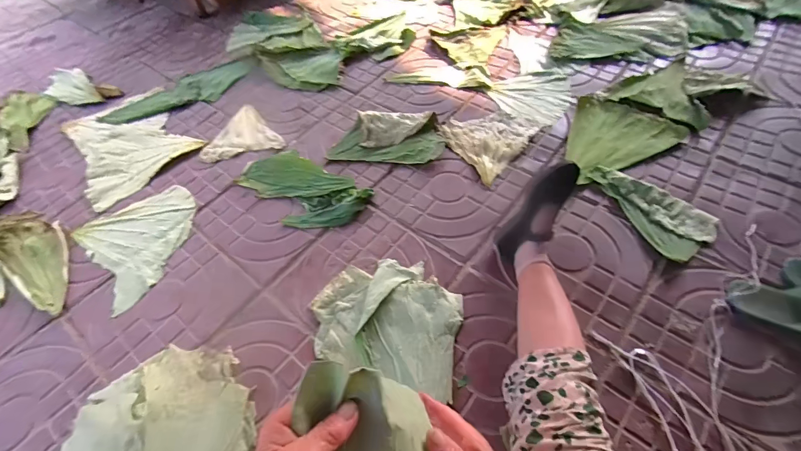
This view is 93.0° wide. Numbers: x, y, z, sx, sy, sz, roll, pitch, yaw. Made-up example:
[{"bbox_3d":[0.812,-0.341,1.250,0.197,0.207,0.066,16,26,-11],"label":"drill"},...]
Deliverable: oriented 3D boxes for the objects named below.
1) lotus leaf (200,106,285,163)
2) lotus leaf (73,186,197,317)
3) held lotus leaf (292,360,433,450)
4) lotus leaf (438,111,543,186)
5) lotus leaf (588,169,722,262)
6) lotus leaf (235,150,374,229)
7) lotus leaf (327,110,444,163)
[{"bbox_3d":[-0.458,-0.274,1.116,0.223,0.034,0.224,-14,55,-4],"label":"lotus leaf"},{"bbox_3d":[-0.602,0.023,0.904,0.251,0.011,0.288,-41,61,-21],"label":"lotus leaf"},{"bbox_3d":[-0.020,0.190,0.311,0.091,0.124,0.127,-10,55,-2],"label":"held lotus leaf"},{"bbox_3d":[0.216,-0.235,1.015,0.216,0.022,0.243,35,65,26],"label":"lotus leaf"},{"bbox_3d":[0.542,-0.048,0.841,0.139,0.021,0.271,-27,57,-13],"label":"lotus leaf"},{"bbox_3d":[-0.251,-0.089,0.930,0.330,0.043,0.163,22,60,20],"label":"lotus leaf"},{"bbox_3d":[-0.034,-0.238,1.016,0.297,0.056,0.144,4,56,8],"label":"lotus leaf"}]

